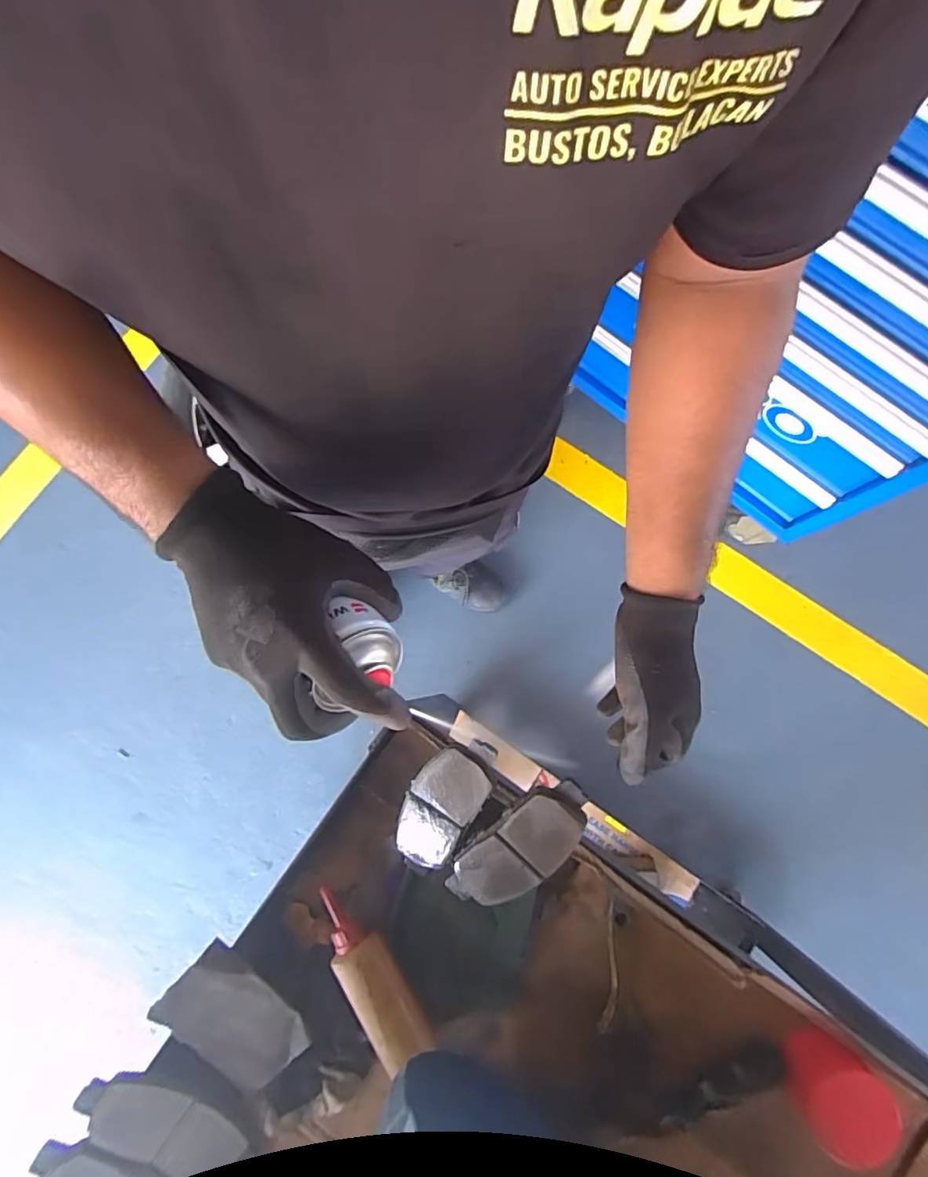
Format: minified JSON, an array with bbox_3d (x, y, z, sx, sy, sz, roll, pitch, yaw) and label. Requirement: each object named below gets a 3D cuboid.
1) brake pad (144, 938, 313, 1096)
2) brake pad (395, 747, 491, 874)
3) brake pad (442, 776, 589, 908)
[{"bbox_3d":[-0.181,0.341,0.436,0.065,0.013,0.112,-45,99,-14],"label":"brake pad"},{"bbox_3d":[-0.024,0.183,0.452,0.054,0.013,0.131,29,113,6],"label":"brake pad"},{"bbox_3d":[0.042,0.204,0.434,0.055,0.014,0.139,43,111,8],"label":"brake pad"}]

